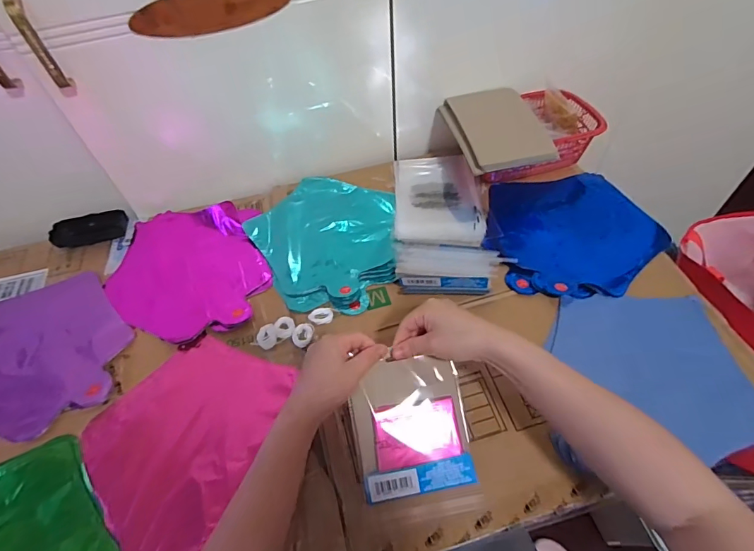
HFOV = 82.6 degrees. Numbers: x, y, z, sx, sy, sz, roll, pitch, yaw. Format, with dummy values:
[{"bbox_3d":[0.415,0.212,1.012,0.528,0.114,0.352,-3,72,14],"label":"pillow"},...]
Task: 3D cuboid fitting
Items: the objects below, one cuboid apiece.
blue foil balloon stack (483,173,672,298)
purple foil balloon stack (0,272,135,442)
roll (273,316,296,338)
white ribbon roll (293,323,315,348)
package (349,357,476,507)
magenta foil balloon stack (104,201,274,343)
[{"bbox_3d":[0.287,-0.072,0.638,0.249,0.022,0.242,-5,53,1],"label":"blue foil balloon stack"},{"bbox_3d":[-0.442,0.097,0.557,0.230,0.008,0.230,-8,53,-2],"label":"purple foil balloon stack"},{"bbox_3d":[-0.118,0.067,0.554,0.026,0.009,0.029,-18,54,-9],"label":"roll"},{"bbox_3d":[-0.092,0.075,0.541,0.028,0.006,0.035,-16,54,-7],"label":"white ribbon roll"},{"bbox_3d":[0.038,0.160,0.457,0.118,0.013,0.132,-8,75,-9],"label":"package"},{"bbox_3d":[-0.275,-0.015,0.622,0.218,0.021,0.237,-15,54,-7],"label":"magenta foil balloon stack"}]

